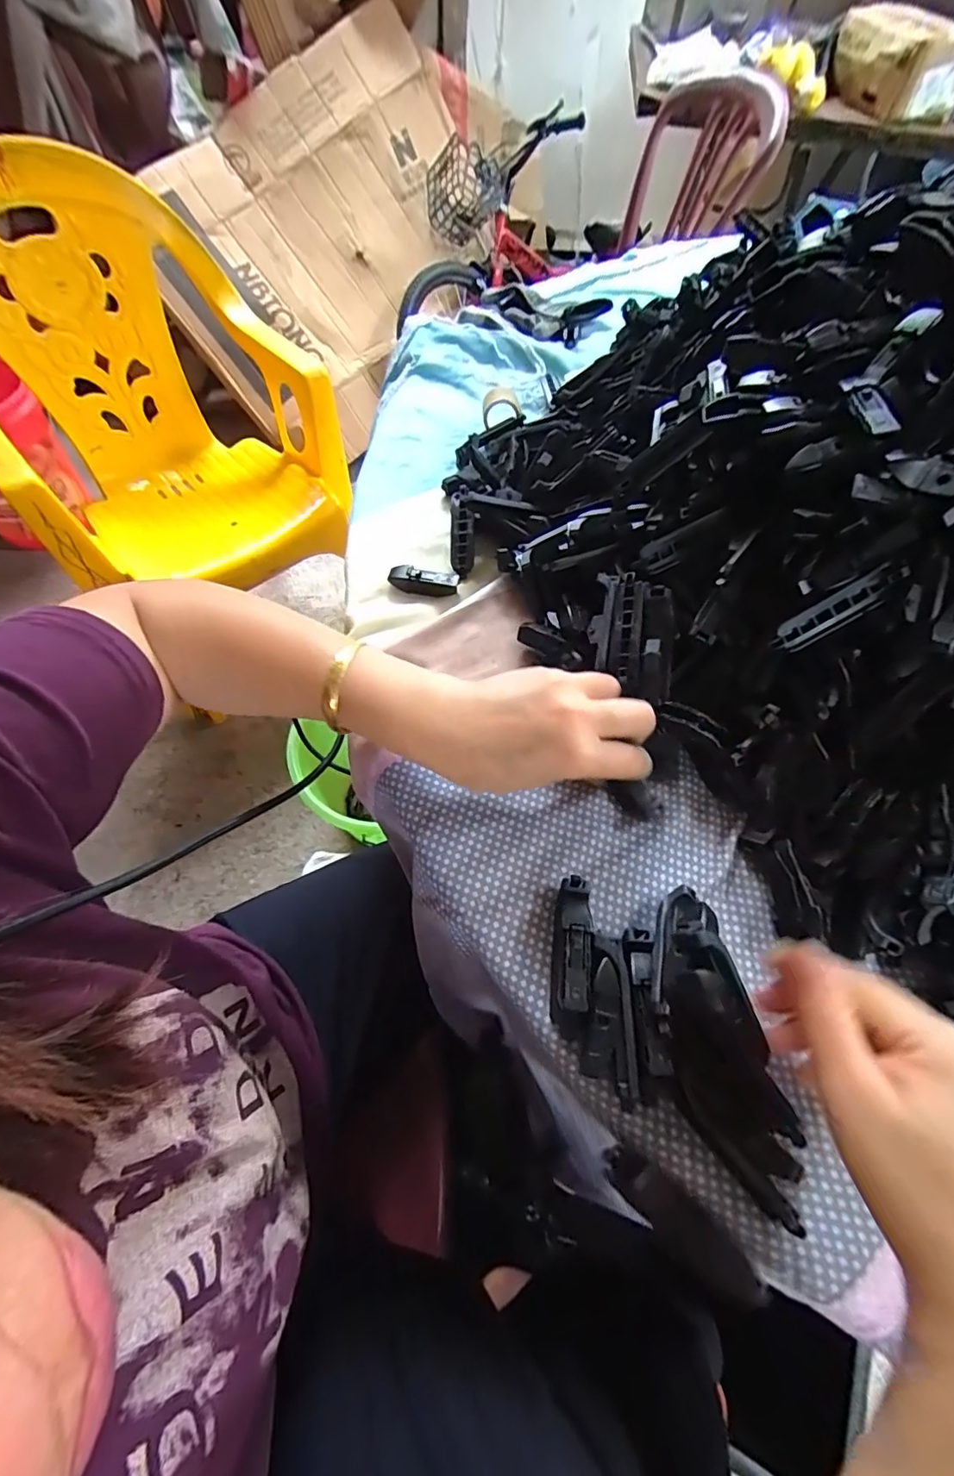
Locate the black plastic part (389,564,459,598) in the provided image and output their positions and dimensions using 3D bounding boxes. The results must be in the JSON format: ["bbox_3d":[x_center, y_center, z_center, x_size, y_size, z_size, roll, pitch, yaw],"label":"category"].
[{"bbox_3d":[-0.040,-0.116,0.384,0.051,0.013,0.016,14,62,7],"label":"black plastic part"}]

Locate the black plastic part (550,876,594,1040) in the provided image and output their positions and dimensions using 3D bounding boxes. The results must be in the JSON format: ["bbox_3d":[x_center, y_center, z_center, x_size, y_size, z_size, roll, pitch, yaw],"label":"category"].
[{"bbox_3d":[0.048,0.109,0.264,0.021,0.021,0.073,13,62,6],"label":"black plastic part"}]

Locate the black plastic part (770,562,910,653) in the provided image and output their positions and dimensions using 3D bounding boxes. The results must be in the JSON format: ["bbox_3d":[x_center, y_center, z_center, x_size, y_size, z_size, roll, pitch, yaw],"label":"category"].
[{"bbox_3d":[0.197,-0.069,0.284,0.068,0.011,0.016,-34,62,18],"label":"black plastic part"}]

